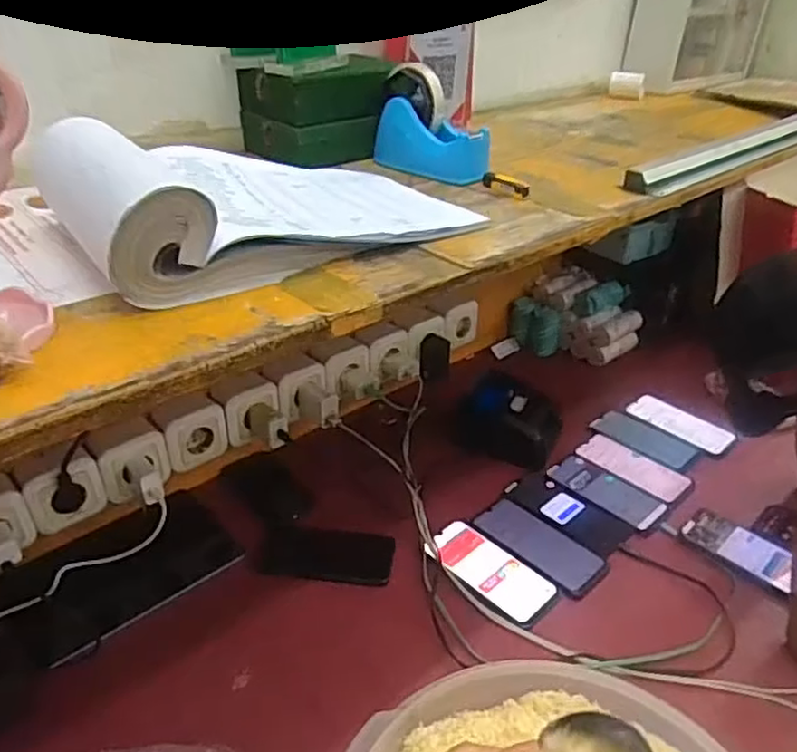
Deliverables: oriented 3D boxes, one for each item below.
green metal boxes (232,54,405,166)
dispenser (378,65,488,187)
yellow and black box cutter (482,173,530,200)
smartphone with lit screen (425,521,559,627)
[{"bbox_3d":[-0.098,-0.319,0.803,0.138,0.096,0.114,-21,37,-31],"label":"green metal boxes"},{"bbox_3d":[0.038,-0.286,0.762,0.052,0.107,0.139,-23,38,-33],"label":"dispenser"},{"bbox_3d":[0.116,-0.206,0.725,0.020,0.016,0.061,-22,37,-32],"label":"yellow and black box cutter"},{"bbox_3d":[0.109,0.235,0.815,0.074,0.014,0.157,-27,41,-37],"label":"smartphone with lit screen"}]

